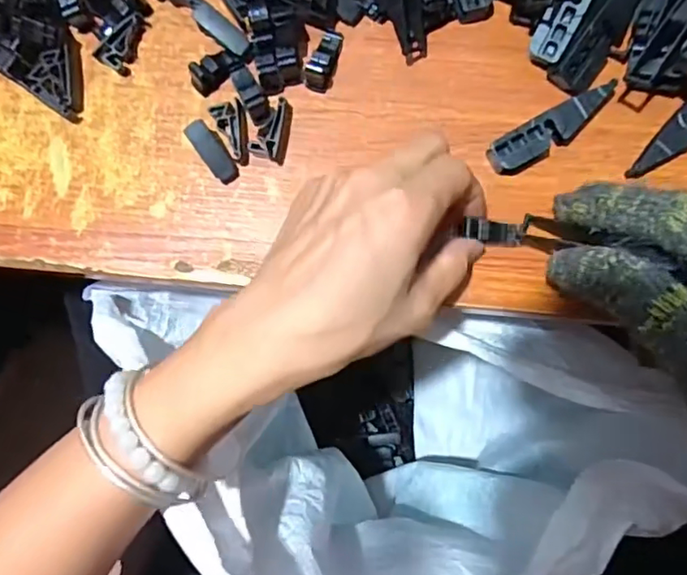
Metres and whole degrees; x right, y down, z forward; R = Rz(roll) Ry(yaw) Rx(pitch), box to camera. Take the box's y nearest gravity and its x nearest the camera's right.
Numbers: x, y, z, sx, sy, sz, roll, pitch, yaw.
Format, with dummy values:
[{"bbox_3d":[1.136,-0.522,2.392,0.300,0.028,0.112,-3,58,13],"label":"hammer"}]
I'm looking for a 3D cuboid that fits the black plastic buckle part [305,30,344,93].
[{"bbox_3d":[-0.010,-0.113,0.281,0.013,0.009,0.031,14,86,3],"label":"black plastic buckle part"}]

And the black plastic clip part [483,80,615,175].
[{"bbox_3d":[0.099,-0.074,0.272,0.064,0.013,0.018,-29,85,-1],"label":"black plastic clip part"}]

